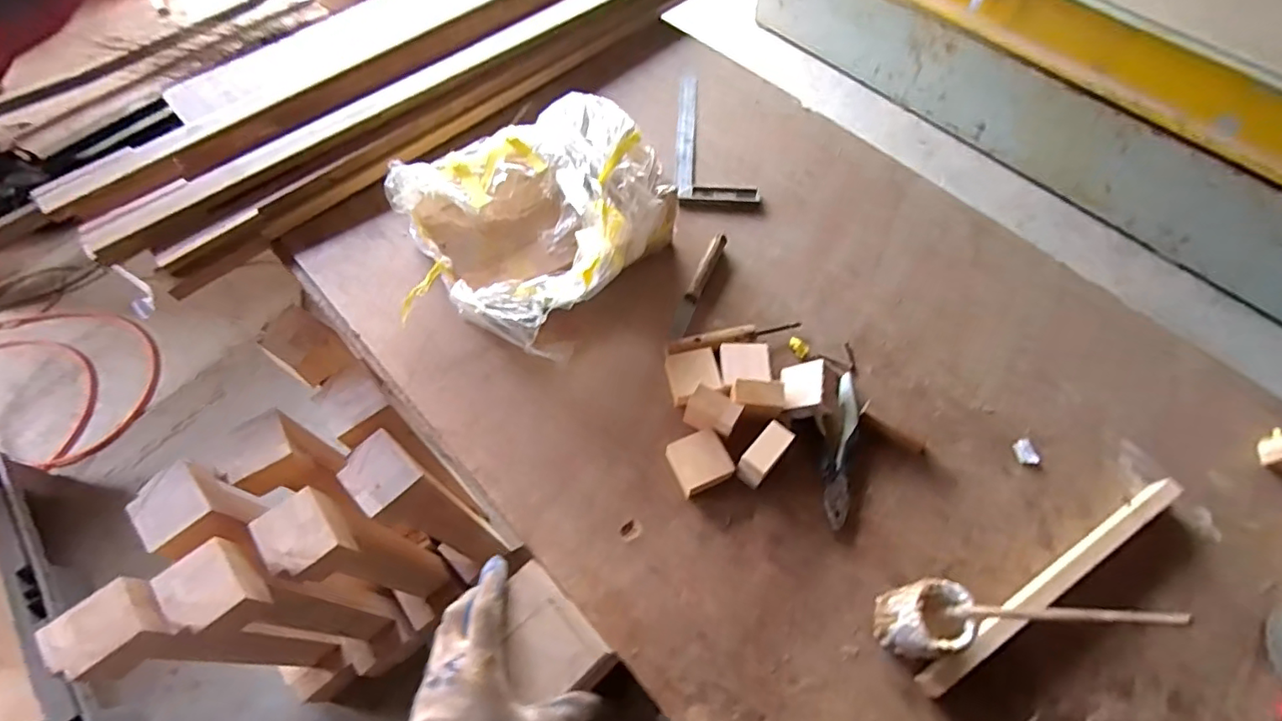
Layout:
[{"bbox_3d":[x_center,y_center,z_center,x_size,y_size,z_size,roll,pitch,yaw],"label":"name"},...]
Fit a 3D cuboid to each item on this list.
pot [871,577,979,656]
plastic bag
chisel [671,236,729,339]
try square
[{"bbox_3d":[0.279,0.259,0.566,0.067,0.092,0.067,-7,63,-3],"label":"pot"},{"bbox_3d":[-0.145,-0.182,0.780,0.363,0.137,0.312,-31,67,-14],"label":"plastic bag"},{"bbox_3d":[0.080,-0.106,0.798,0.022,0.023,0.182,21,65,11],"label":"chisel"},{"bbox_3d":[0.121,-0.369,0.955,0.126,0.021,0.286,0,63,1],"label":"try square"}]

